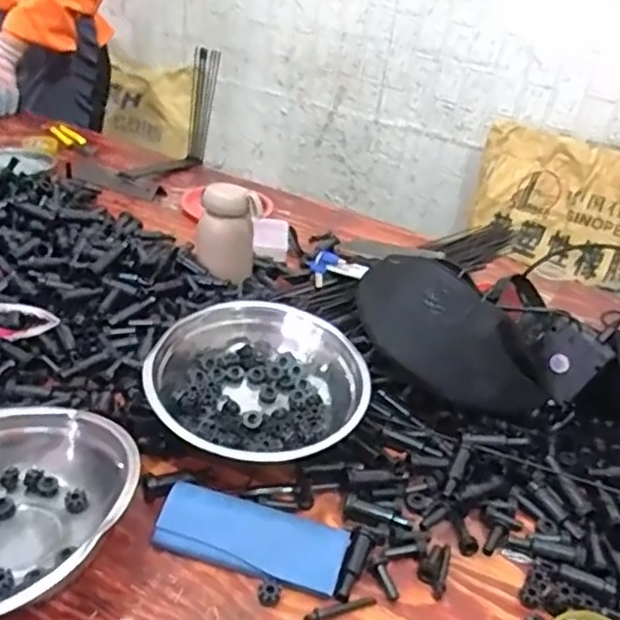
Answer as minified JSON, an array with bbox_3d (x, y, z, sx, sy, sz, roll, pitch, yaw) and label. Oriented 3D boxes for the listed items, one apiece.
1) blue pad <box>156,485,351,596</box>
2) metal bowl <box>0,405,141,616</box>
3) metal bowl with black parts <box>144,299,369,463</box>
[{"bbox_3d":[-0.050,0.195,0.570,0.158,0.028,0.056,11,37,9],"label":"blue pad"},{"bbox_3d":[-0.241,0.164,0.545,0.186,0.060,0.210,26,36,27],"label":"metal bowl"},{"bbox_3d":[-0.053,0.078,0.692,0.218,0.086,0.187,2,51,1],"label":"metal bowl with black parts"}]

